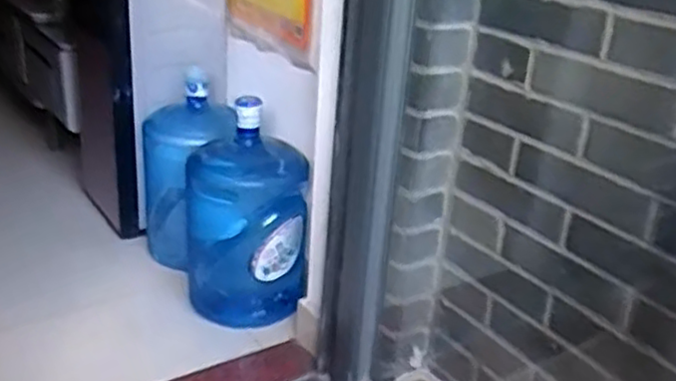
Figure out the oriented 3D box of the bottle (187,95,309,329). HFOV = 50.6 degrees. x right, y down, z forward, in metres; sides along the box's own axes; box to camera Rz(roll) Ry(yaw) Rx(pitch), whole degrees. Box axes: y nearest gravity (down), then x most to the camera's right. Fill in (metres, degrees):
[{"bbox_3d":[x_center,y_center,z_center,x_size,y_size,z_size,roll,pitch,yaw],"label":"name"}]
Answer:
[{"bbox_3d":[-0.210,0.043,1.629,0.254,0.485,0.238,-1,25,-12],"label":"bottle"}]

